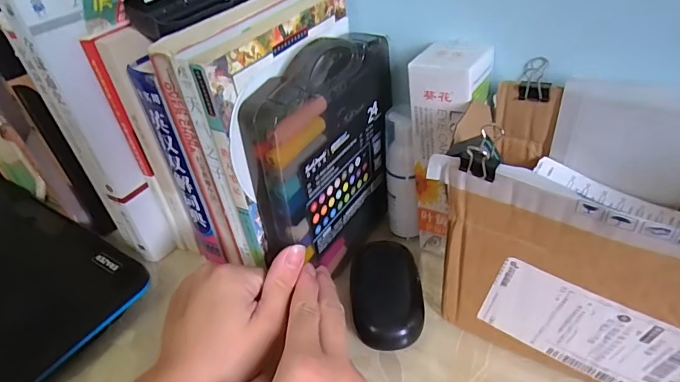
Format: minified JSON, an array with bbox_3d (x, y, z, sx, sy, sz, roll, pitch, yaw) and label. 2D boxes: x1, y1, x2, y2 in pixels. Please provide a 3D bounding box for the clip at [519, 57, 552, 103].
[{"bbox_3d":[0.129,-0.072,0.280,0.019,0.027,0.008,10,42,21],"label":"clip"}]

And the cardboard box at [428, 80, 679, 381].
[{"bbox_3d":[0.164,0.038,0.269,0.173,0.165,0.110,19,45,29],"label":"cardboard box"}]

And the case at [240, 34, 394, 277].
[{"bbox_3d":[-0.006,-0.024,0.335,0.040,0.171,0.144,18,45,28],"label":"case"}]

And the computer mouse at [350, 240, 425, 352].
[{"bbox_3d":[0.037,0.082,0.341,0.054,0.027,0.088,-6,38,2],"label":"computer mouse"}]

